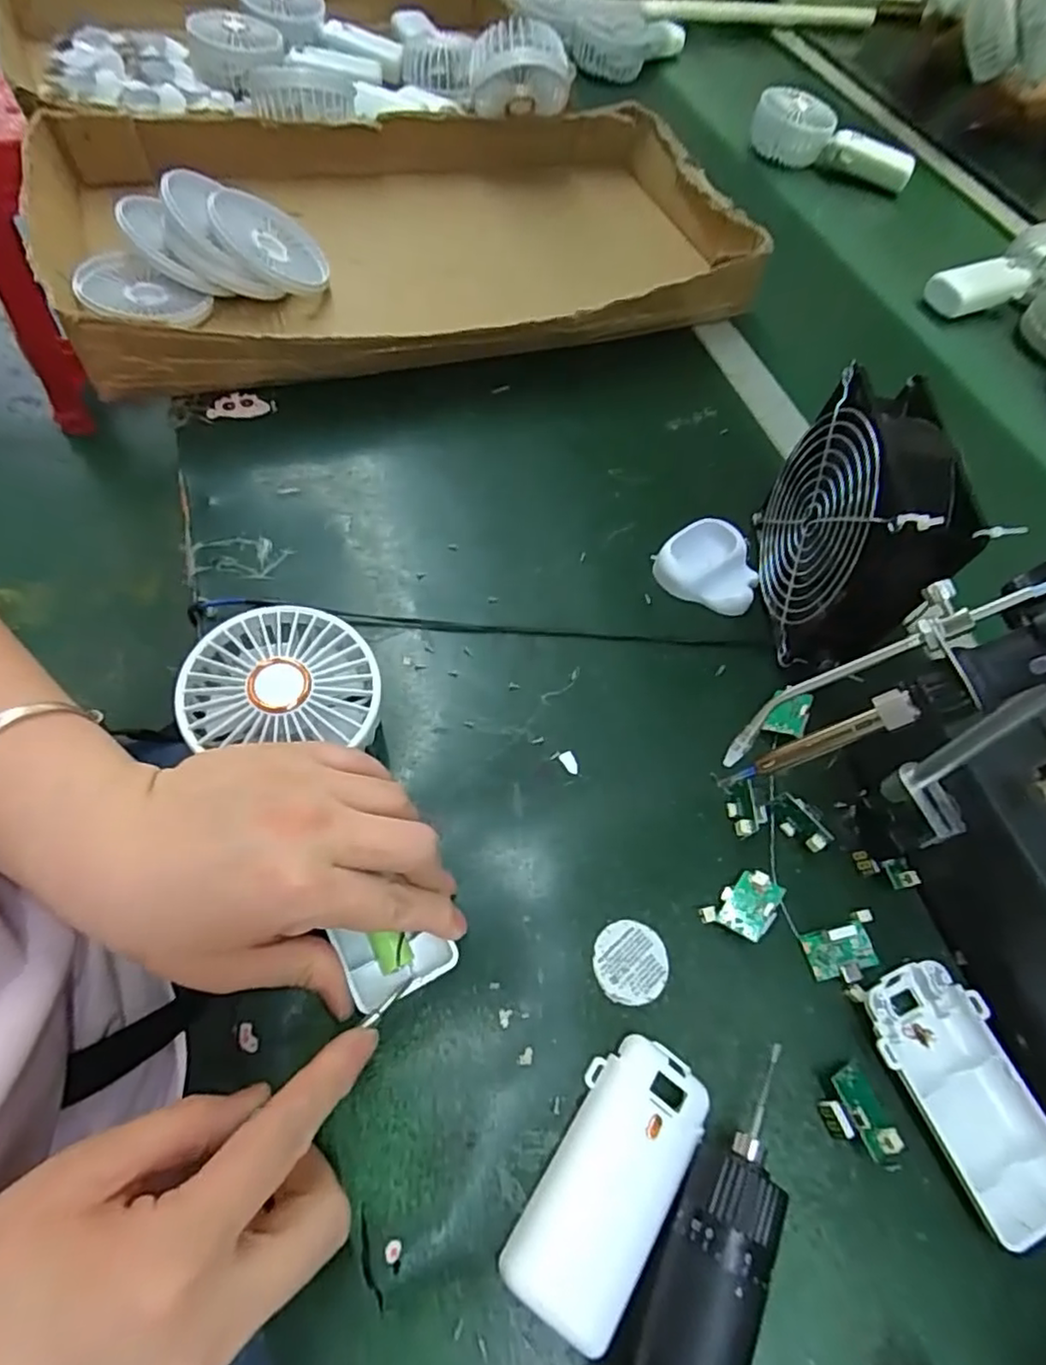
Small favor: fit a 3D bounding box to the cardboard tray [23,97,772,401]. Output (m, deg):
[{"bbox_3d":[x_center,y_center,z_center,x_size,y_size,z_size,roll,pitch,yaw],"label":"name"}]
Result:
[{"bbox_3d":[-0.079,-0.365,0.514,0.522,0.076,0.307,-15,64,-15],"label":"cardboard tray"}]

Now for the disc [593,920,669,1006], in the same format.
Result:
[{"bbox_3d":[0.048,0.123,0.282,0.033,0.004,0.033,3,60,-5],"label":"disc"}]

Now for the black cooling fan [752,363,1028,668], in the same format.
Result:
[{"bbox_3d":[0.177,-0.085,0.351,0.059,0.116,0.123,6,60,-1],"label":"black cooling fan"}]

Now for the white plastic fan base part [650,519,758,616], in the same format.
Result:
[{"bbox_3d":[0.116,-0.075,0.399,0.061,0.015,0.059,22,60,5],"label":"white plastic fan base part"}]

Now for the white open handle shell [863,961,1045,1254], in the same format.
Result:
[{"bbox_3d":[0.182,0.169,0.264,0.049,0.015,0.094,-17,64,-16],"label":"white open handle shell"}]

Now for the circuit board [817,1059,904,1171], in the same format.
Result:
[{"bbox_3d":[0.136,0.177,0.258,0.024,0.015,0.037,-12,63,-14],"label":"circuit board"}]

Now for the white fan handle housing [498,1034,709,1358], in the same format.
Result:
[{"bbox_3d":[0.034,0.185,0.240,0.044,0.017,0.092,34,62,12],"label":"white fan handle housing"}]

